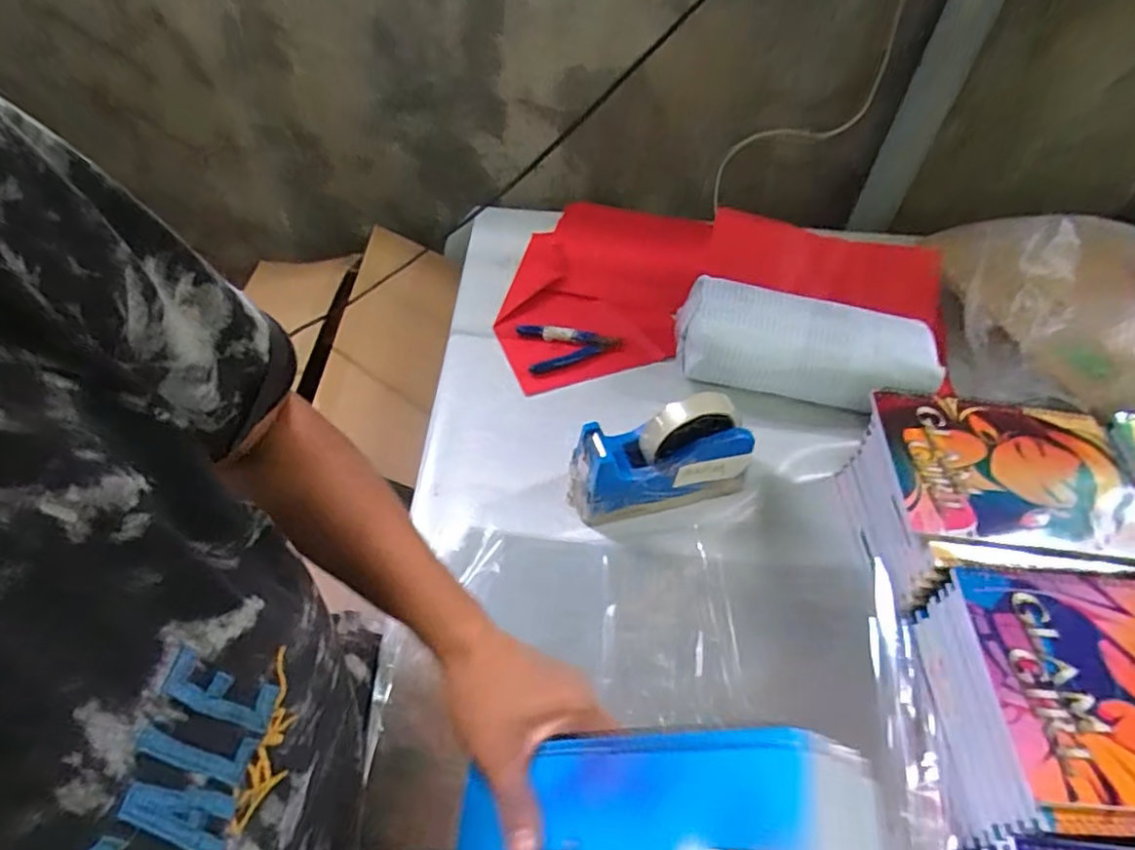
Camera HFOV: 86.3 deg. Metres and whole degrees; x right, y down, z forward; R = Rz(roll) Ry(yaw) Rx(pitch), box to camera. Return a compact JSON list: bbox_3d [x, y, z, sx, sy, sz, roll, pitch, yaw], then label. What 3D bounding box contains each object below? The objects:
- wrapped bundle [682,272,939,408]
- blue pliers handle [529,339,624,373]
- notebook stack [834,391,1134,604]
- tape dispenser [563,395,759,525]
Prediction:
[{"bbox_3d":[0.244,-0.073,0.652,0.254,0.091,0.103,12,50,7],"label":"wrapped bundle"},{"bbox_3d":[0.013,-0.076,0.686,0.114,0.007,0.019,-22,55,-21],"label":"blue pliers handle"},{"bbox_3d":[0.364,0.065,0.520,0.206,0.084,0.169,5,50,0],"label":"notebook stack"},{"bbox_3d":[0.087,0.030,0.540,0.159,0.109,0.053,-8,51,-10],"label":"tape dispenser"}]

